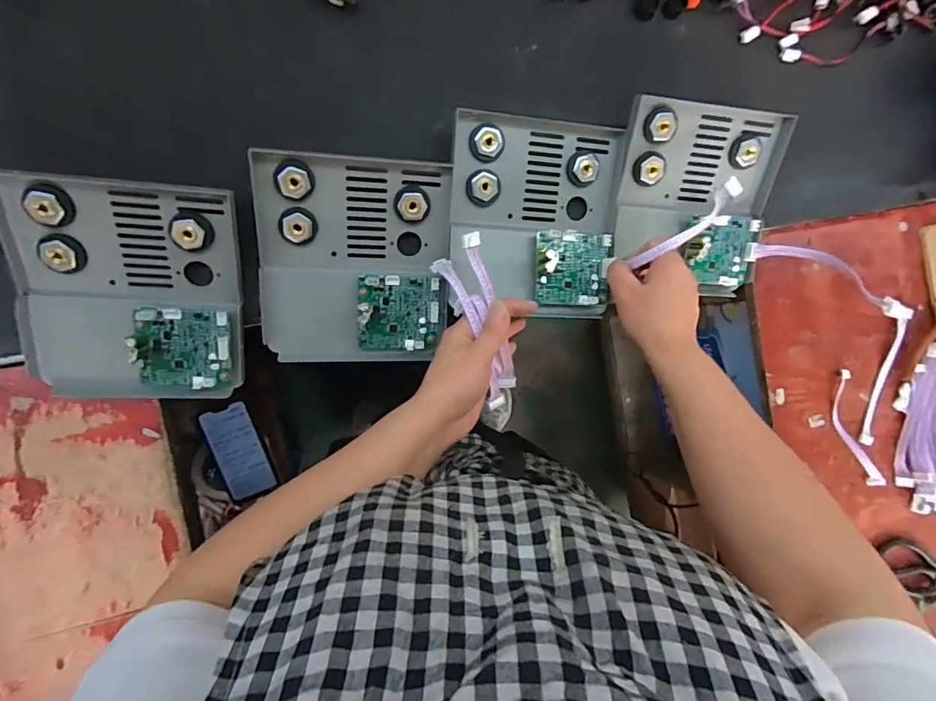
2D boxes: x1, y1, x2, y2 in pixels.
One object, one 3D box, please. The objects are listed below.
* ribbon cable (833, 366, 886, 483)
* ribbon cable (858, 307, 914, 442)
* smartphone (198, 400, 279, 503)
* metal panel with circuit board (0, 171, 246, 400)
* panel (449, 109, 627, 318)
[{"bbox_3d":[0.434,0.091,0.534,0.031,0.026,0.139,-18,95,-8],"label":"ribbon cable"},{"bbox_3d":[0.479,0.029,0.546,0.018,0.015,0.163,16,90,-9],"label":"ribbon cable"},{"bbox_3d":[-0.350,0.157,0.731,0.072,0.012,0.147,-20,103,-16],"label":"smartphone"},{"bbox_3d":[-0.265,-0.043,0.380,0.158,0.050,0.174,2,105,-9],"label":"metal panel with circuit board"},{"bbox_3d":[0.063,-0.119,0.428,0.154,0.035,0.170,1,92,-9],"label":"panel"}]

